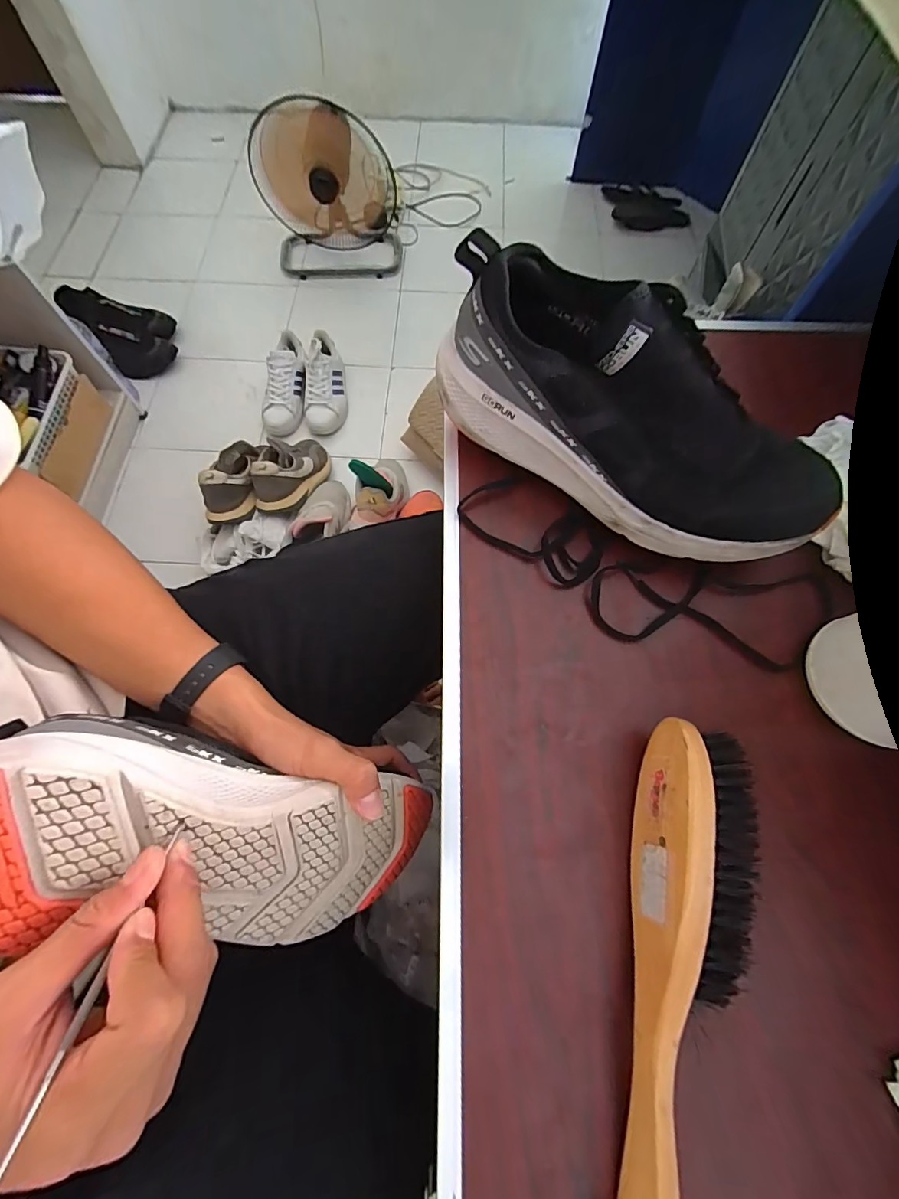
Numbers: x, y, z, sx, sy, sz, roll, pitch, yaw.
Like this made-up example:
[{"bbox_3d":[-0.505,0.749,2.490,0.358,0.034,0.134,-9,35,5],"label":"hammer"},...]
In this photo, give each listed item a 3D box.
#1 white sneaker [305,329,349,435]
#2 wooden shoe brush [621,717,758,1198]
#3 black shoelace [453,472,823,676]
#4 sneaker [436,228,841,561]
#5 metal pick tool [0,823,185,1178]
[{"bbox_3d":[-0.302,-0.520,1.123,0.094,0.094,0.240,-1,80,0],"label":"white sneaker"},{"bbox_3d":[0.115,0.182,0.221,0.052,0.048,0.231,13,69,4],"label":"wooden shoe brush"},{"bbox_3d":[0.127,-0.016,0.317,0.254,0.017,0.083,22,70,8],"label":"black shoelace"},{"bbox_3d":[0.115,-0.120,0.299,0.273,0.100,0.097,34,72,0],"label":"sneaker"},{"bbox_3d":[-0.136,0.146,0.180,0.005,0.006,0.117,0,34,1],"label":"metal pick tool"}]

